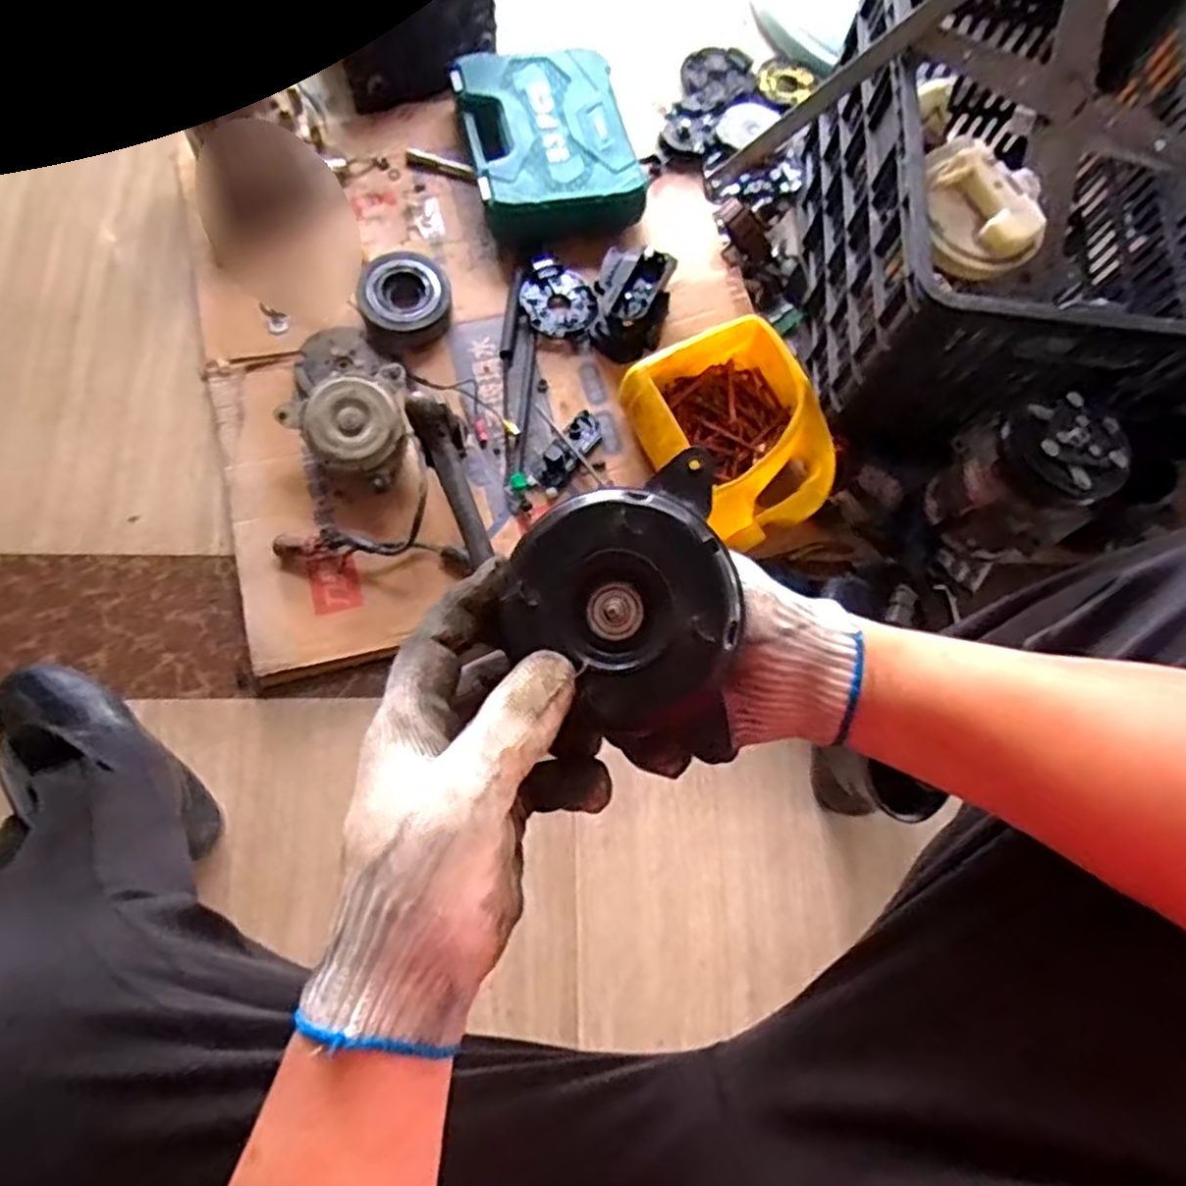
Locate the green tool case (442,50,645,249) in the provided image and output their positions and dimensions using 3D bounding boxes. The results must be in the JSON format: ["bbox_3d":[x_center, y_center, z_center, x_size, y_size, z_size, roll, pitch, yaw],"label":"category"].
[{"bbox_3d":[-0.052,-0.546,0.907,0.198,0.075,0.253,-12,75,-9],"label":"green tool case"}]

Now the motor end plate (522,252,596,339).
[{"bbox_3d":[-0.046,-0.354,0.886,0.083,0.023,0.100,-22,77,-11],"label":"motor end plate"}]

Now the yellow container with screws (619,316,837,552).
[{"bbox_3d":[0.155,-0.170,0.791,0.184,0.084,0.219,-33,79,-14],"label":"yellow container with screws"}]

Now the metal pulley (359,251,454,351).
[{"bbox_3d":[-0.214,-0.336,0.853,0.103,0.032,0.106,-22,78,-8],"label":"metal pulley"}]

